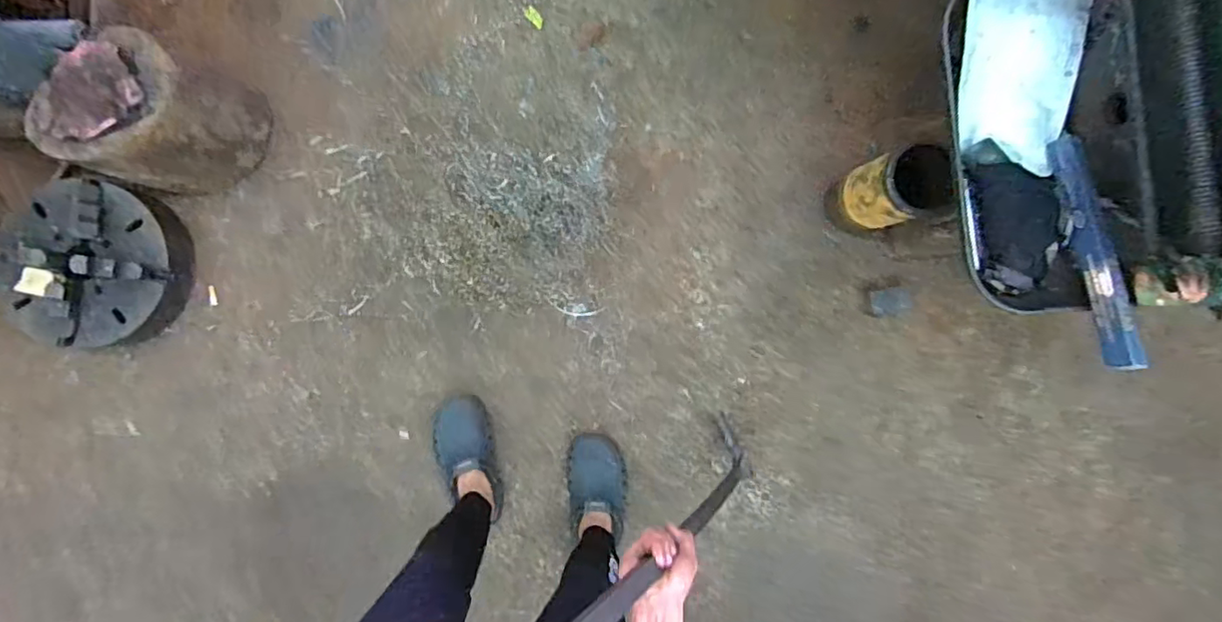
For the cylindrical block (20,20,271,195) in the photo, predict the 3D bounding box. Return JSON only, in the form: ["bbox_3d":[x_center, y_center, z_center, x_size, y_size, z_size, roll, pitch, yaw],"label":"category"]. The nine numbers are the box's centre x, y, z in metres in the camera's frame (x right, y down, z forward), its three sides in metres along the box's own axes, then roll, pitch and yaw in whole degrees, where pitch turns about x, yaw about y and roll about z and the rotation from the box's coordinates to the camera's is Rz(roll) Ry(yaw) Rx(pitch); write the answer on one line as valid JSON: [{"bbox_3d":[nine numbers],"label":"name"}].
[{"bbox_3d":[-0.871,-0.367,1.129,0.258,0.249,0.250,0,89,-3],"label":"cylindrical block"}]

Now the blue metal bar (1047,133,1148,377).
[{"bbox_3d":[0.710,-0.095,0.864,0.026,0.050,0.362,-4,76,-3],"label":"blue metal bar"}]

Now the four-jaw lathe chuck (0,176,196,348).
[{"bbox_3d":[-1.066,-0.096,1.196,0.339,0.107,0.327,0,89,-3],"label":"four-jaw lathe chuck"}]

